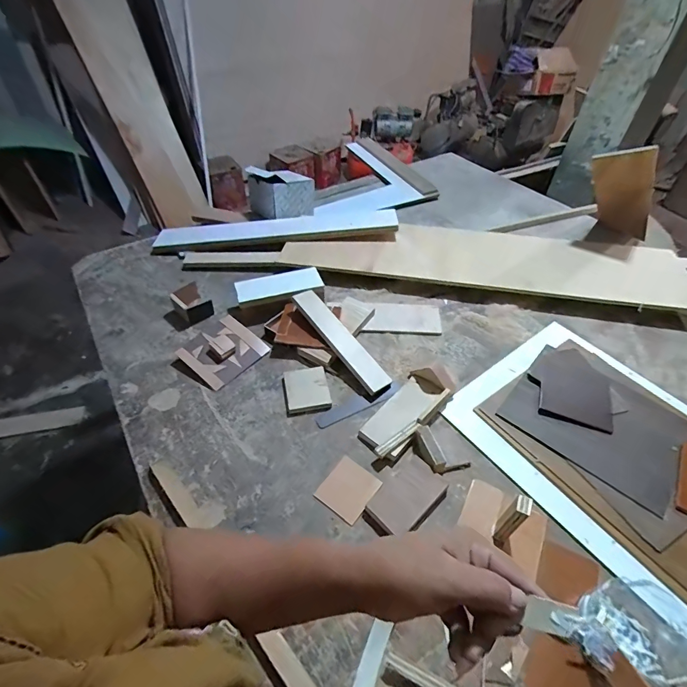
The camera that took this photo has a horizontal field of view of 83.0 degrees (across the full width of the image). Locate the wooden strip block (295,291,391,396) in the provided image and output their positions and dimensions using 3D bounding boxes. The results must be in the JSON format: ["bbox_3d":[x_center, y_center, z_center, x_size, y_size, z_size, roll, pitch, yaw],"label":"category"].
[{"bbox_3d":[-0.006,-0.009,0.691,0.056,0.010,0.236,-19,58,-35],"label":"wooden strip block"}]

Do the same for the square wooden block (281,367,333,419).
[{"bbox_3d":[-0.062,0.075,0.643,0.072,0.016,0.084,-9,47,-8],"label":"square wooden block"}]

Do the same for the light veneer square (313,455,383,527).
[{"bbox_3d":[0.006,0.201,0.539,0.069,0.005,0.074,30,53,25],"label":"light veneer square"}]

